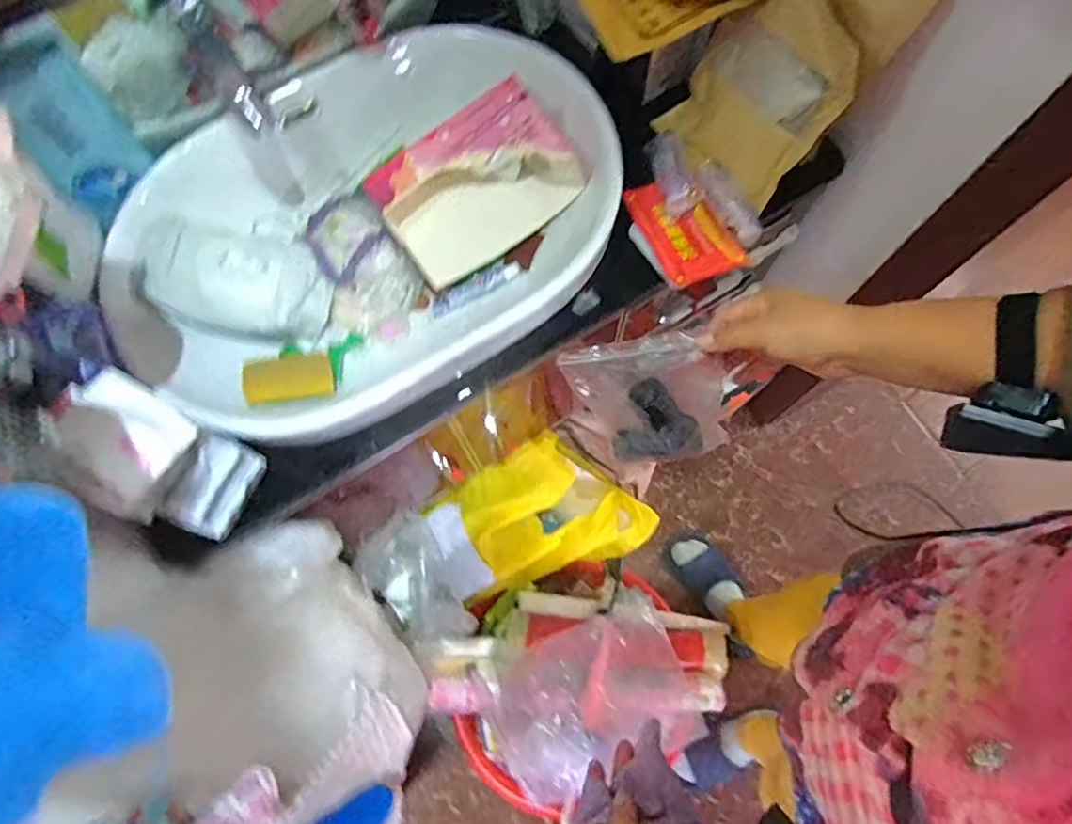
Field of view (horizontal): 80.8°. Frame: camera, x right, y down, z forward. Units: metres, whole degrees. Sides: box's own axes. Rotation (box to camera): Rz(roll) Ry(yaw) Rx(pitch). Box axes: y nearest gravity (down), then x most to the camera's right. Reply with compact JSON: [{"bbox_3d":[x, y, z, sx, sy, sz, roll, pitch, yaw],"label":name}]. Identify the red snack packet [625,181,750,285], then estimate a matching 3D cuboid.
[{"bbox_3d":[0.172,-0.216,0.732,0.087,0.025,0.141,-29,75,-7],"label":"red snack packet"}]

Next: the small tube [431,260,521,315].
[{"bbox_3d":[-0.073,-0.152,0.767,0.119,0.016,0.038,-23,73,15],"label":"small tube"}]

